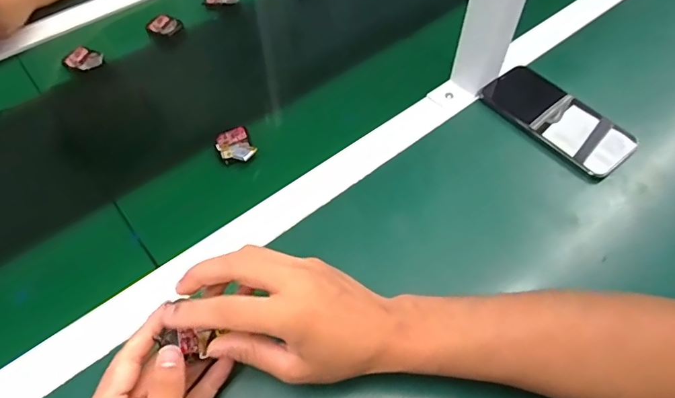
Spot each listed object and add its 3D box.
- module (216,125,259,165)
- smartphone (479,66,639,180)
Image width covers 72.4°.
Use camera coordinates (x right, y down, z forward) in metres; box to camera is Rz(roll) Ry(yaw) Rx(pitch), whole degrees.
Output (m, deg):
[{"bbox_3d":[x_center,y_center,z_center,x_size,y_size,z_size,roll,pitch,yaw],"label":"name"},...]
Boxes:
[{"bbox_3d":[-0.107,-0.055,0.486,0.036,0.013,0.051,-23,58,-15],"label":"module"},{"bbox_3d":[0.239,-0.089,0.503,0.076,0.016,0.158,-38,65,-13],"label":"smartphone"}]

